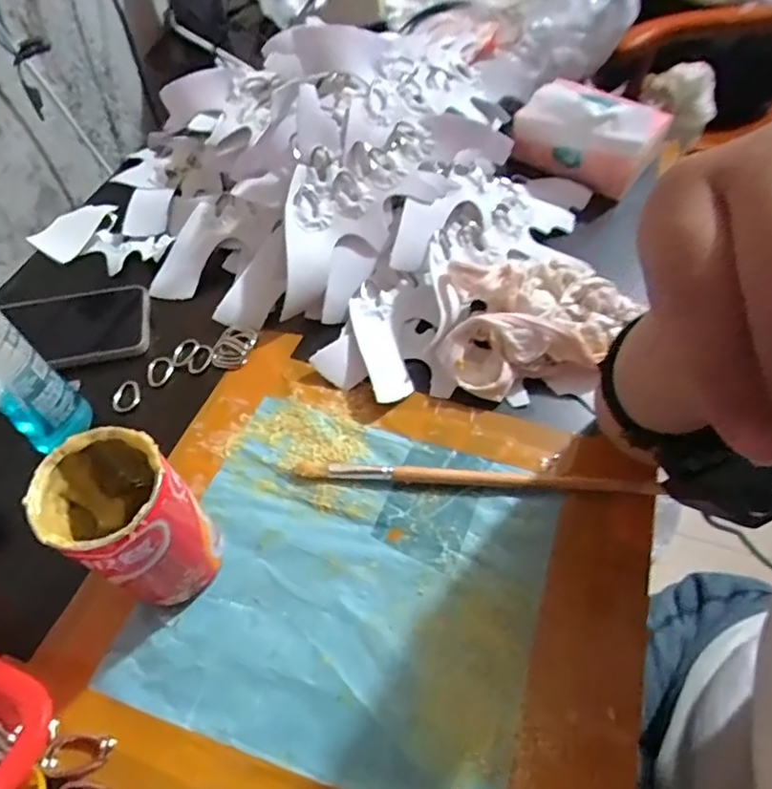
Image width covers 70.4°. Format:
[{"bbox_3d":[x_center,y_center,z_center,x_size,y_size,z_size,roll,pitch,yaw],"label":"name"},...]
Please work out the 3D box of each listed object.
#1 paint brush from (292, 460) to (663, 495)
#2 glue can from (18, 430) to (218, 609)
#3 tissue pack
[{"bbox_3d":[0.062,0.058,0.390,0.249,0.016,0.015,2,57,3],"label":"paint brush"},{"bbox_3d":[-0.143,0.074,0.320,0.064,0.117,0.076,-35,63,-20],"label":"glue can"},{"bbox_3d":[0.210,-0.271,0.570,0.142,0.074,0.084,25,61,17],"label":"tissue pack"}]

